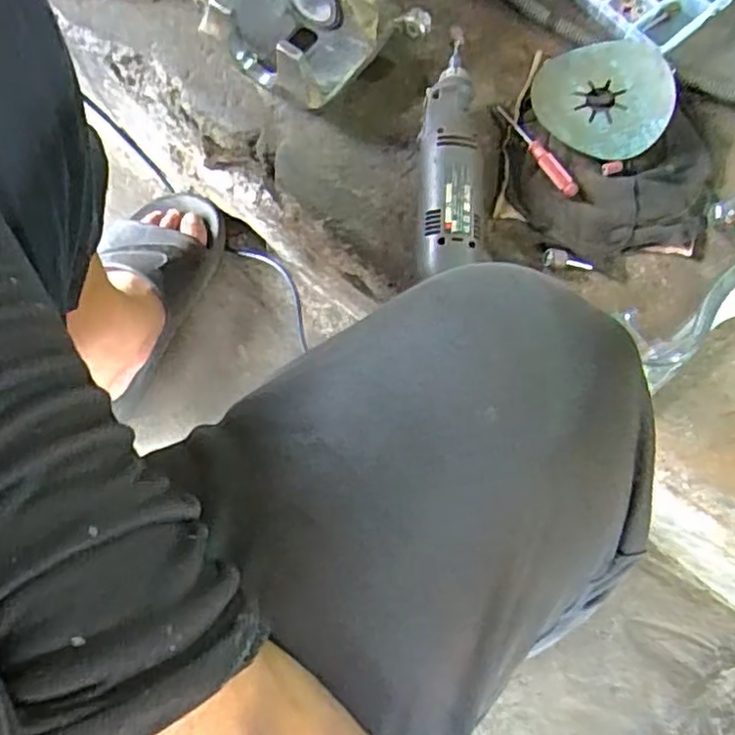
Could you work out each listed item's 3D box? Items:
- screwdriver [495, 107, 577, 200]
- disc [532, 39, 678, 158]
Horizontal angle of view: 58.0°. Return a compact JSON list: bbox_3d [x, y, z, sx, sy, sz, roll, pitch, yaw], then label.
[{"bbox_3d":[0.131,-0.172,0.521,0.014,0.009,0.097,-31,78,-9],"label":"screwdriver"},{"bbox_3d":[0.188,-0.216,0.531,0.105,0.013,0.103,6,80,14],"label":"disc"}]

